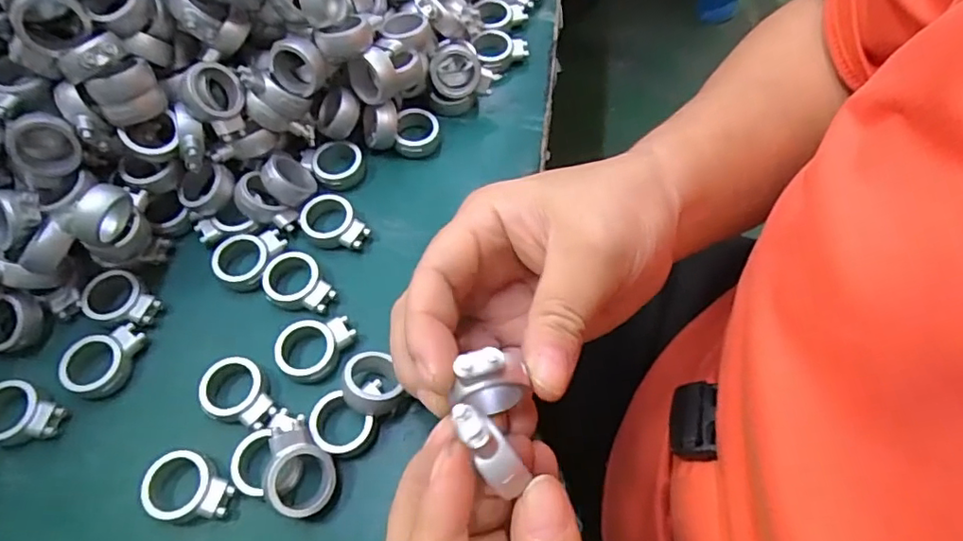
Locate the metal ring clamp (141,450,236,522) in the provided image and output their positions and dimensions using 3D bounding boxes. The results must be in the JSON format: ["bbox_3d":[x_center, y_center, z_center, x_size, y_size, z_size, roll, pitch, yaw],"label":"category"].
[{"bbox_3d":[-0.113,0.085,0.226,0.033,0.013,0.024,10,64,6],"label":"metal ring clamp"}]

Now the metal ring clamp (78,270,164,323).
[{"bbox_3d":[-0.165,0.014,0.266,0.034,0.012,0.024,19,65,10],"label":"metal ring clamp"}]

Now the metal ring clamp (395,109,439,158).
[{"bbox_3d":[-0.034,-0.072,0.307,0.022,0.015,0.024,-7,63,-2],"label":"metal ring clamp"}]

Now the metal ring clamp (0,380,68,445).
[{"bbox_3d":[-0.192,0.061,0.240,0.034,0.013,0.024,15,64,9],"label":"metal ring clamp"}]

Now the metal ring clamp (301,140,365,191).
[{"bbox_3d":[-0.077,-0.054,0.299,0.032,0.011,0.023,-5,63,-1],"label":"metal ring clamp"}]

